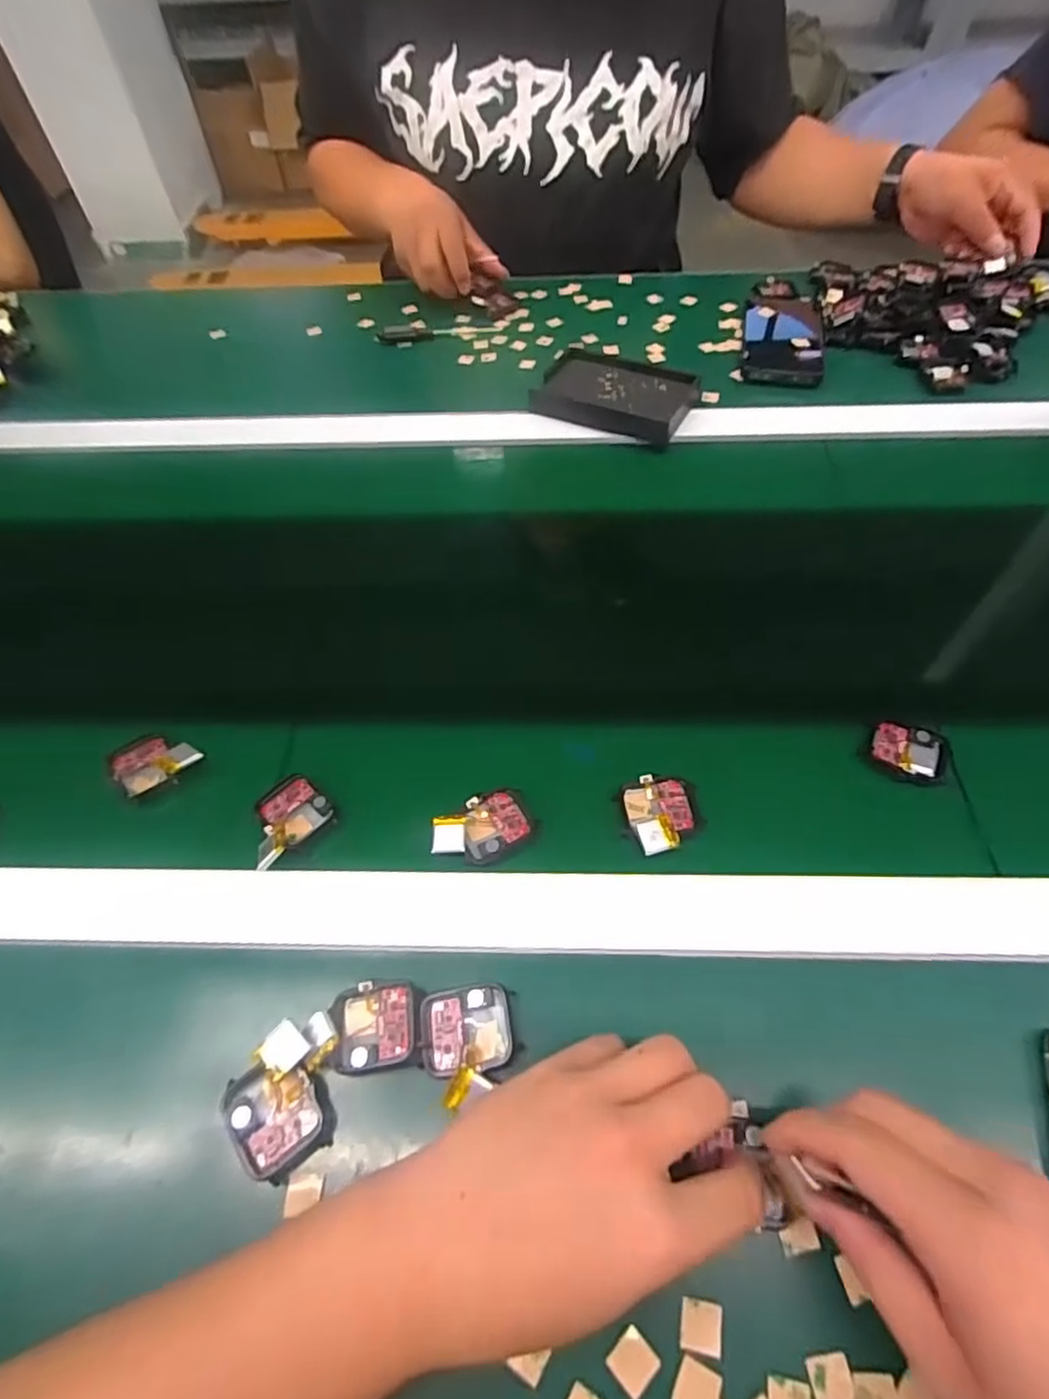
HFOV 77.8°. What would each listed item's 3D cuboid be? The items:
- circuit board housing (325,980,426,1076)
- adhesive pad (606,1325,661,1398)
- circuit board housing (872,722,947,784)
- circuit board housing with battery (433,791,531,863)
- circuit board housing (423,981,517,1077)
[{"bbox_3d":[-0.071,0.155,0.309,0.044,0.006,0.038,-4,56,0],"label":"circuit board housing"},{"bbox_3d":[0.042,0.255,0.249,0.016,0.004,0.017,-38,62,-20],"label":"adhesive pad"},{"bbox_3d":[0.231,0.031,0.390,0.041,0.005,0.038,14,58,12],"label":"circuit board housing"},{"bbox_3d":[-0.024,0.073,0.368,0.055,0.014,0.035,-30,59,-16],"label":"circuit board housing with battery"},{"bbox_3d":[-0.027,0.157,0.310,0.042,0.010,0.036,-8,56,-2],"label":"circuit board housing"}]

